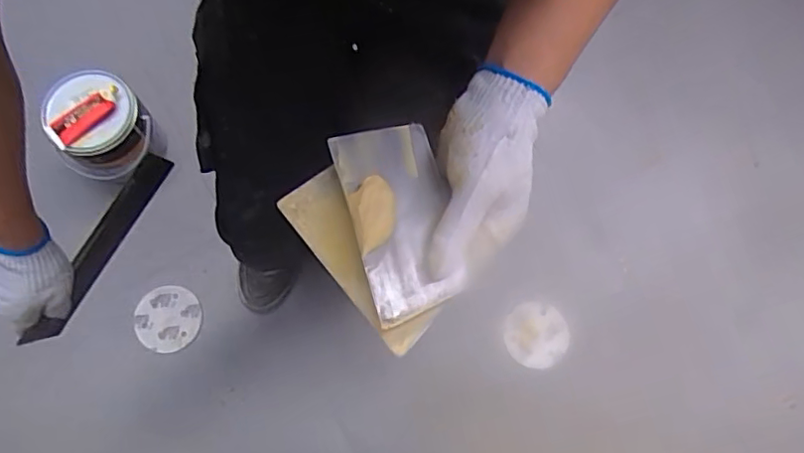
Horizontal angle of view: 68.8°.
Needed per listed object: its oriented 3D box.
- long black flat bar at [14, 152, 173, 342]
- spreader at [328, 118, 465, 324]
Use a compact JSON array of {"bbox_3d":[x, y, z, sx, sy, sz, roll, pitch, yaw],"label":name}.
[{"bbox_3d":[-0.378,0.023,0.737,0.026,0.058,0.272,22,70,5],"label":"long black flat bar"},{"bbox_3d":[0.001,-0.008,0.408,0.074,0.012,0.137,-10,73,-25],"label":"spreader"}]

